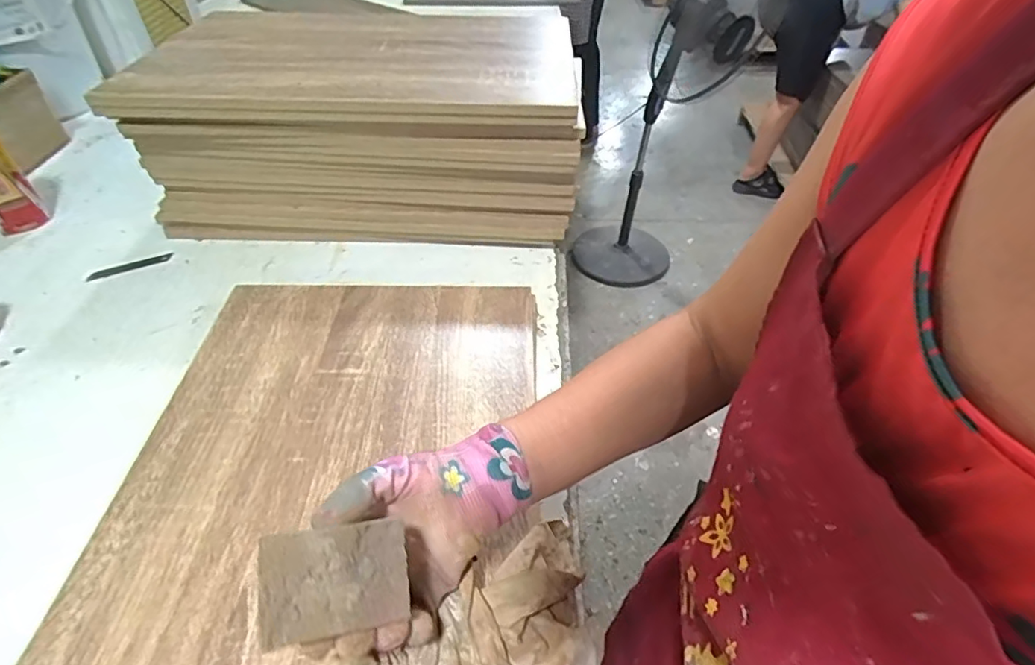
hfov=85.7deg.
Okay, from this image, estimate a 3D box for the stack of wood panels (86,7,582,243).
[{"bbox_3d":[-0.205,-0.304,0.825,0.559,0.212,0.335,2,43,1],"label":"stack of wood panels"}]

